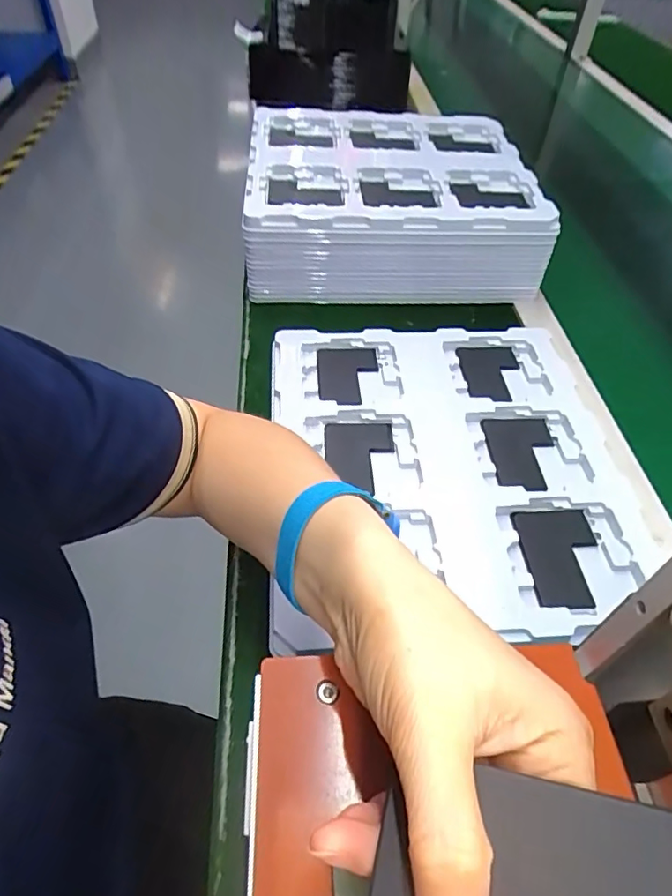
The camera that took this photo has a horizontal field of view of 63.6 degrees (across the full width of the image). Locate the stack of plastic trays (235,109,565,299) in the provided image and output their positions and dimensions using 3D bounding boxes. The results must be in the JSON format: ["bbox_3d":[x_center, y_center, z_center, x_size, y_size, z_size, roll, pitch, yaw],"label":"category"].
[{"bbox_3d":[0.056,-0.297,0.647,0.316,0.094,0.278,-1,49,-4],"label":"stack of plastic trays"}]

